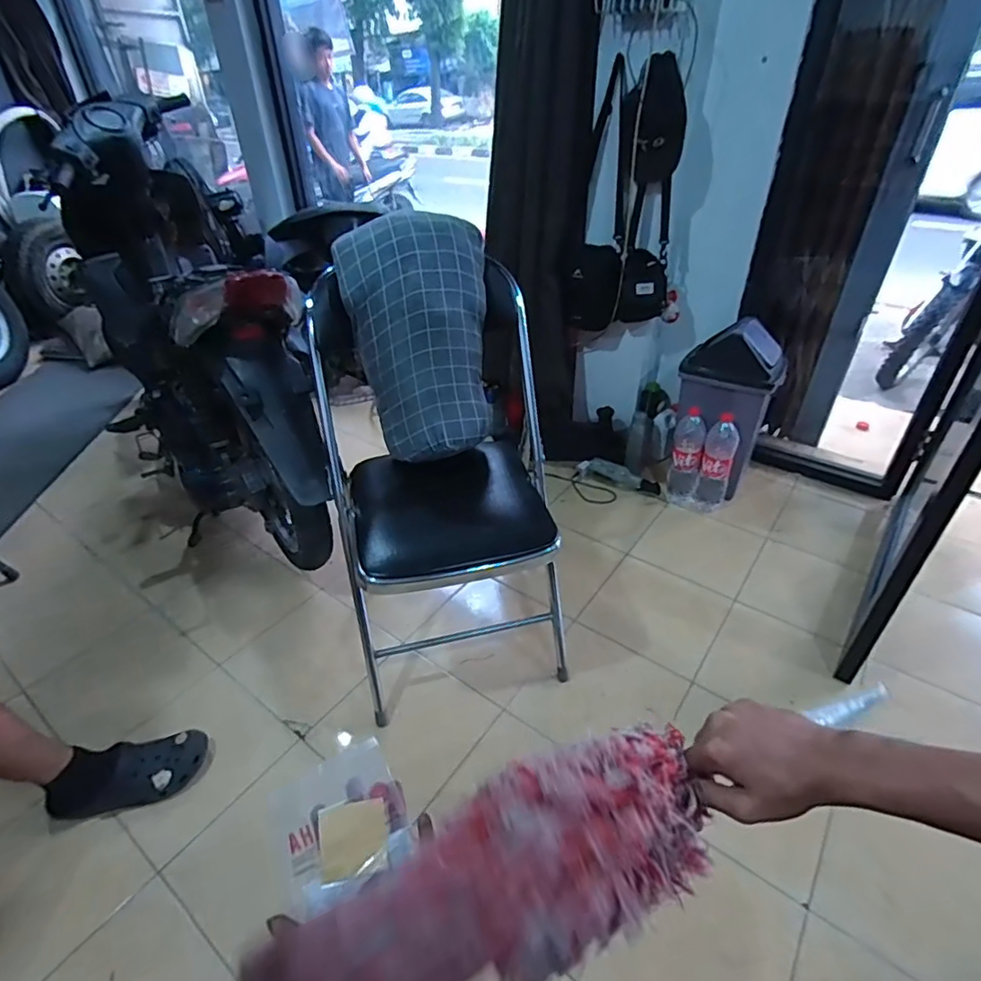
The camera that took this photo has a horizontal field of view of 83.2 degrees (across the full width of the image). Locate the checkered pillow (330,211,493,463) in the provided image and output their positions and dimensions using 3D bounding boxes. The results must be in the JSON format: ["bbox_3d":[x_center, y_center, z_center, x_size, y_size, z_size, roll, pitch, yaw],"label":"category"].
[{"bbox_3d":[-0.143,-0.293,1.084,0.269,0.450,0.130,-6,14,-9],"label":"checkered pillow"}]

